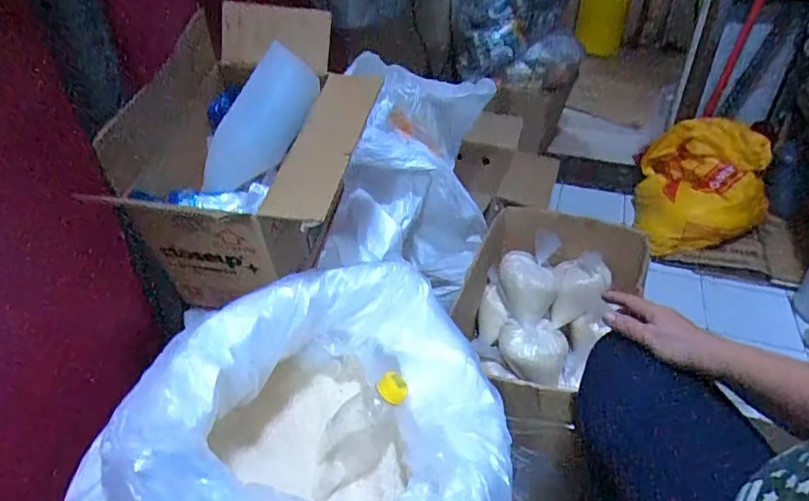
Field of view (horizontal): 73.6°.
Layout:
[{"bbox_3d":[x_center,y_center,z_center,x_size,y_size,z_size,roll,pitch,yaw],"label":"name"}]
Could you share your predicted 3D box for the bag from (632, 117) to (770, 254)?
[{"bbox_3d":[0.799,-0.168,1.450,0.321,0.277,0.292,17,39,22],"label":"bag"}]

